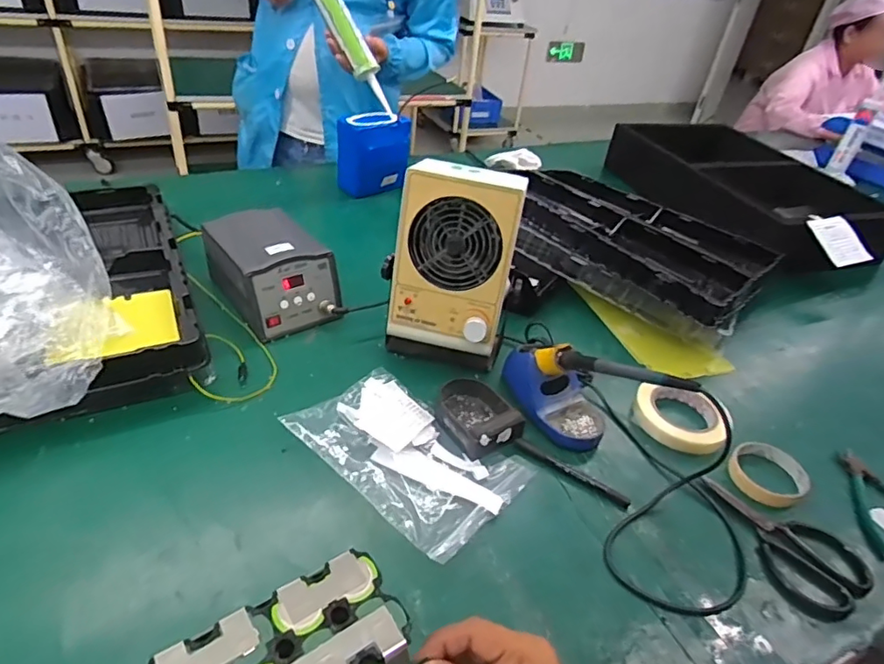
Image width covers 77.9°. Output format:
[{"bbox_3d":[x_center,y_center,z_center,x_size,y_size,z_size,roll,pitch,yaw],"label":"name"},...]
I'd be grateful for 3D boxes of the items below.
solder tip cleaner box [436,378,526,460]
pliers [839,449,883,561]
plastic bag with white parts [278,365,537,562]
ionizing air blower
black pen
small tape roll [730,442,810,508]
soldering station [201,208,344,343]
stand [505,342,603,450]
[{"bbox_3d":[0.038,0.090,0.657,0.080,0.032,0.111,-19,44,-31],"label":"solder tip cleaner box"},{"bbox_3d":[0.527,0.202,0.642,0.111,0.013,0.140,6,37,-2],"label":"pliers"},{"bbox_3d":[-0.037,0.127,0.602,0.232,0.033,0.164,31,43,28],"label":"plastic bag with white parts"},{"bbox_3d":[0.017,-0.084,0.704,0.148,0.246,0.118,14,38,9],"label":"ionizing air blower"},{"bbox_3d":[0.145,0.157,0.619,0.138,0.009,0.014,29,42,26],"label":"black pen"},{"bbox_3d":[0.383,0.166,0.644,0.083,0.018,0.086,5,37,-4],"label":"small tape roll"},{"bbox_3d":[-0.247,-0.089,0.797,0.132,0.103,0.202,-21,46,-33],"label":"soldering station"},{"bbox_3d":[0.144,0.065,0.678,0.085,0.082,0.152,-14,42,-26],"label":"stand"}]

